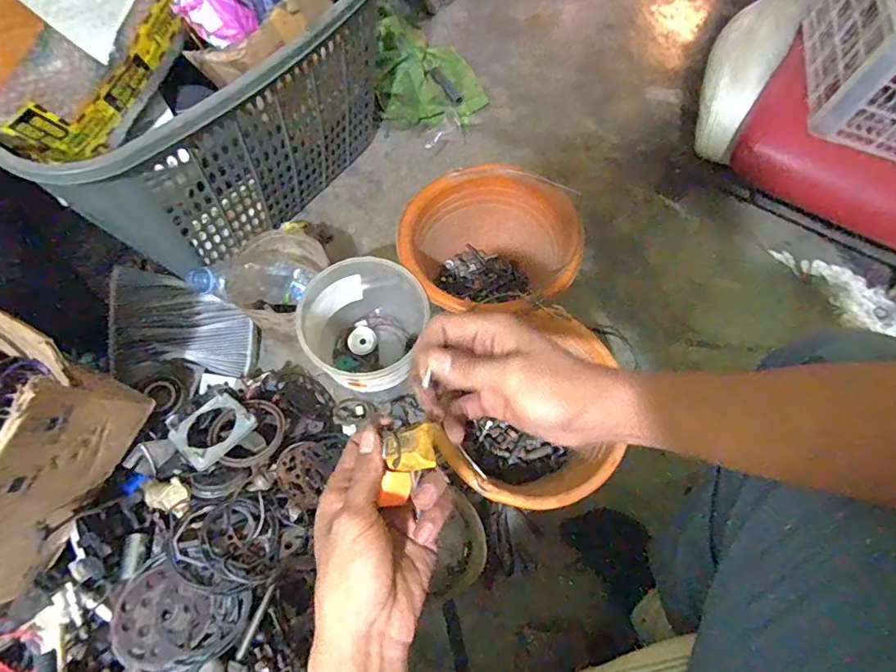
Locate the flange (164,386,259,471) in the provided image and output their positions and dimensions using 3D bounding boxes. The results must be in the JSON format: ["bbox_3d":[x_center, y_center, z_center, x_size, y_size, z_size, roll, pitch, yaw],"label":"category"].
[{"bbox_3d":[-0.308,0.121,0.636,0.089,0.022,0.090,-37,56,-27],"label":"flange"}]

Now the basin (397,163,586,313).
[{"bbox_3d":[0.061,-0.118,0.762,0.266,0.169,0.237,-5,68,-4],"label":"basin"}]

